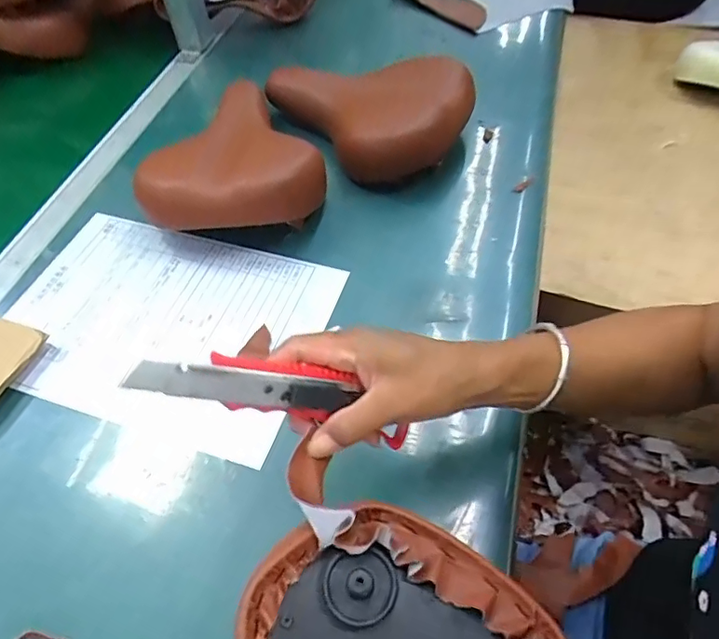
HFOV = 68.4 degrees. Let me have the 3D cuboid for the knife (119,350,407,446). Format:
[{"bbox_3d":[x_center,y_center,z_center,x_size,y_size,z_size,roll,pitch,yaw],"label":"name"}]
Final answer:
[{"bbox_3d":[-0.044,0.042,0.301,0.160,0.022,0.029,13,50,-22],"label":"knife"}]

